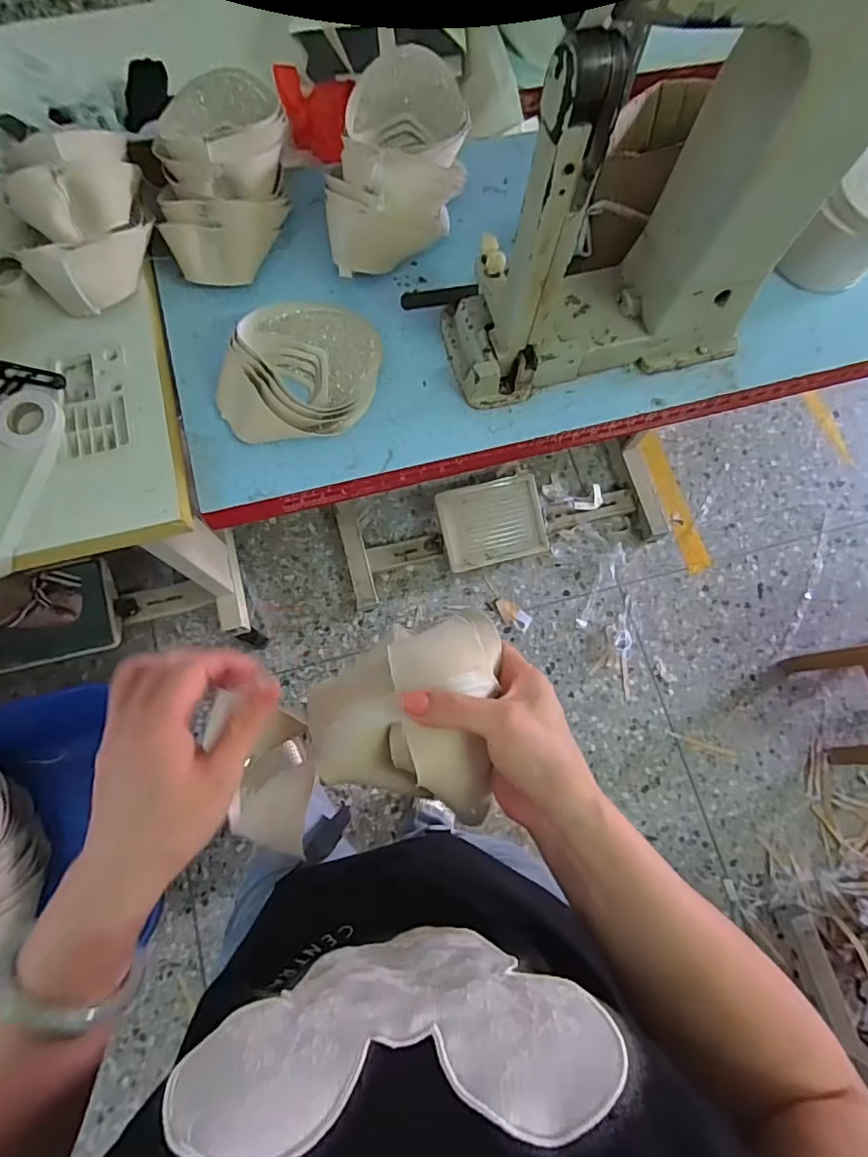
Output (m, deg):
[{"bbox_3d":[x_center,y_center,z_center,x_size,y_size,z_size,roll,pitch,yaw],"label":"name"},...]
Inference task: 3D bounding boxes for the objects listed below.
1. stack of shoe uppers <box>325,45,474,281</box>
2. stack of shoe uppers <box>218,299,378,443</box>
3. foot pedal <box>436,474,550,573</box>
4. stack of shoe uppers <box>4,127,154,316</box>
[{"bbox_3d":[-0.050,-0.539,0.732,0.164,0.100,0.307,13,76,1],"label":"stack of shoe uppers"},{"bbox_3d":[-0.164,-0.255,0.672,0.201,0.063,0.168,-9,77,-4],"label":"stack of shoe uppers"},{"bbox_3d":[0.149,-0.153,1.398,0.272,0.039,0.227,-14,89,-9],"label":"foot pedal"},{"bbox_3d":[-0.432,-0.452,0.656,0.153,0.075,0.261,-14,75,-6],"label":"stack of shoe uppers"}]

